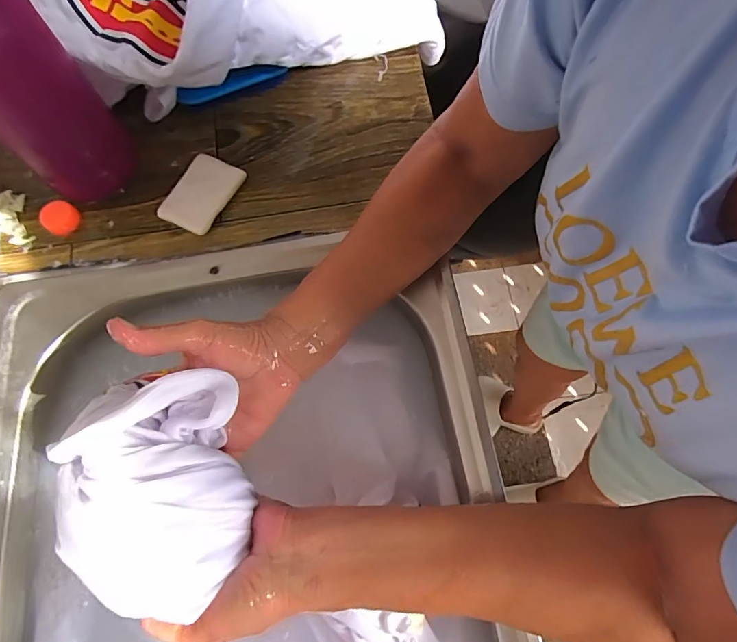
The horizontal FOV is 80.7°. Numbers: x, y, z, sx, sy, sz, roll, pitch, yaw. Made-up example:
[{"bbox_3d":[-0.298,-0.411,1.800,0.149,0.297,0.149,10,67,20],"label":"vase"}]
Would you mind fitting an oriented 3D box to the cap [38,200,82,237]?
[{"bbox_3d":[-0.292,-0.098,0.410,0.027,0.016,0.031,39,76,13],"label":"cap"}]

